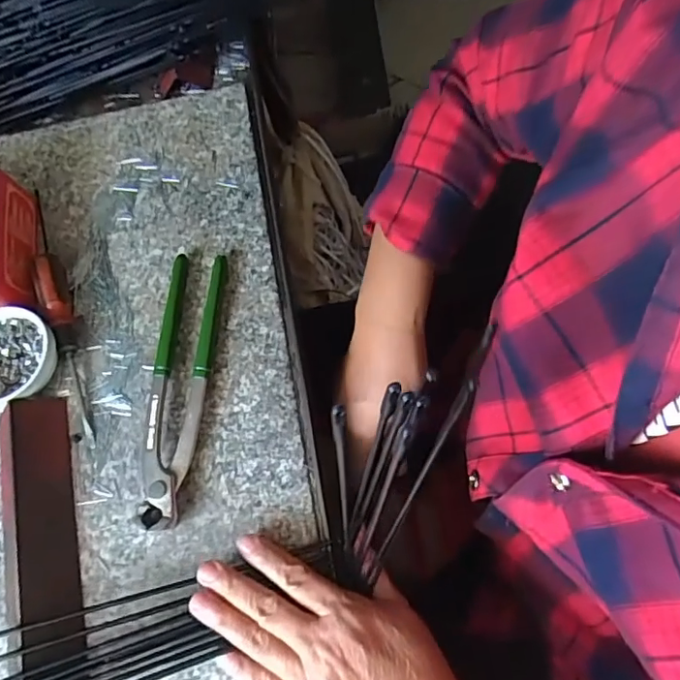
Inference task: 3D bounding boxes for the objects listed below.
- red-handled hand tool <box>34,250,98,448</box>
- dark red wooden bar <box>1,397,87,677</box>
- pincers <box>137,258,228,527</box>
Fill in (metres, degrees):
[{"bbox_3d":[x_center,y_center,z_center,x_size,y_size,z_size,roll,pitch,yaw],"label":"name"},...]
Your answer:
[{"bbox_3d":[-0.200,0.002,0.395,0.017,0.020,0.149,-22,69,-2],"label":"red-handled hand tool"},{"bbox_3d":[-0.180,0.156,0.332,0.042,0.021,0.256,-17,69,0],"label":"dark red wooden bar"},{"bbox_3d":[-0.116,0.028,0.381,0.042,0.014,0.194,3,70,7],"label":"pincers"}]

